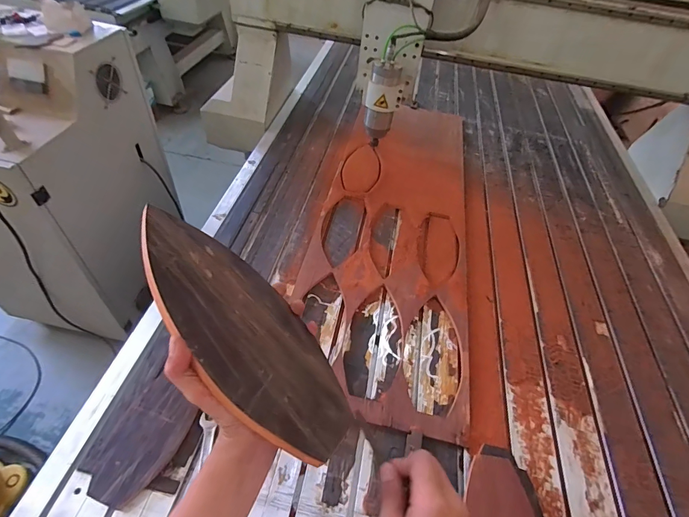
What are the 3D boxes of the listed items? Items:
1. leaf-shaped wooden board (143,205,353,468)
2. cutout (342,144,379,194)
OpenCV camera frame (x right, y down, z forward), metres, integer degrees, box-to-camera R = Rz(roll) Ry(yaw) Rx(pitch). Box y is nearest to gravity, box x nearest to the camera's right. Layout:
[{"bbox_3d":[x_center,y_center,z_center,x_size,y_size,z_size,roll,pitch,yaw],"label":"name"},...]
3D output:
[{"bbox_3d":[-0.097,0.064,0.355,0.274,0.005,0.117,47,33,4],"label":"leaf-shaped wooden board"},{"bbox_3d":[0.061,-0.319,1.300,0.121,0.013,0.258,9,49,1],"label":"cutout"}]

